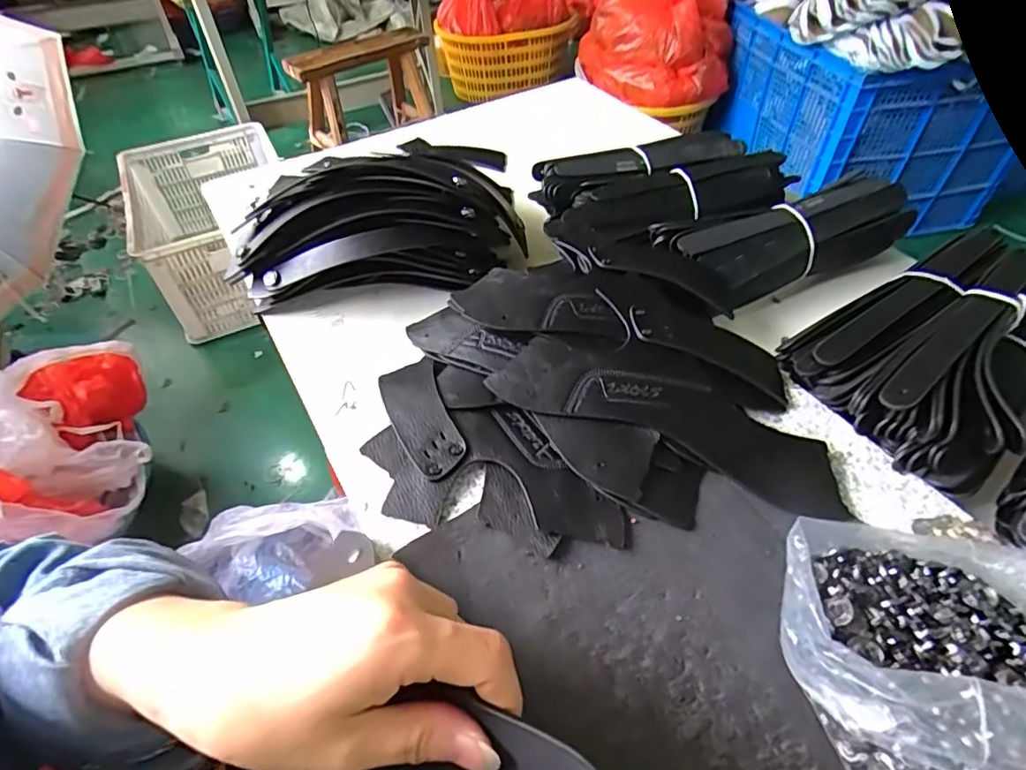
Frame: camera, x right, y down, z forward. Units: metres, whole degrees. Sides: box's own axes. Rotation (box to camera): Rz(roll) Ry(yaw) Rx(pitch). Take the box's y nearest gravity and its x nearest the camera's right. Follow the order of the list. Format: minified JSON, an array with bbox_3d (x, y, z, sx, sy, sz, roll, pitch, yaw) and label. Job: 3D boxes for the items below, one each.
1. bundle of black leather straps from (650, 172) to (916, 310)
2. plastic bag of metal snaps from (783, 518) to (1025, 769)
[{"bbox_3d":[0.230,-0.124,0.475,0.219,0.055,0.068,-17,51,-12],"label":"bundle of black leather straps"},{"bbox_3d":[0.189,0.115,0.234,0.121,0.062,0.136,-15,50,-11],"label":"plastic bag of metal snaps"}]

